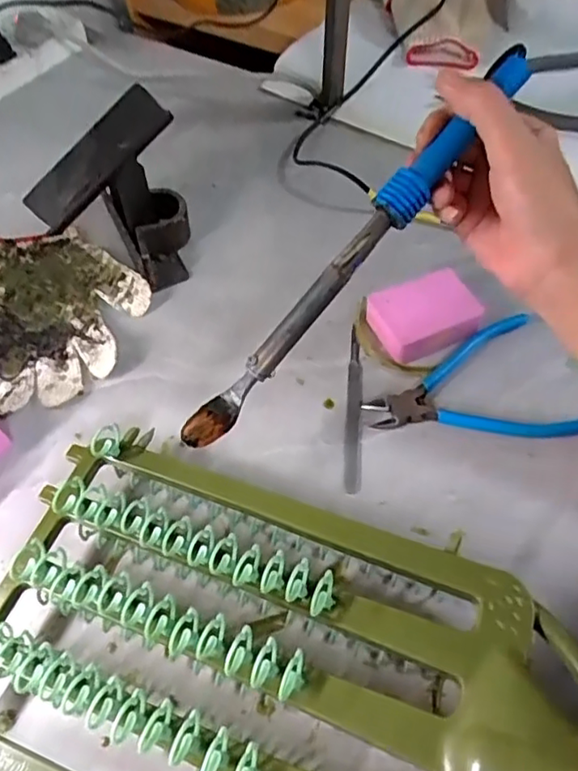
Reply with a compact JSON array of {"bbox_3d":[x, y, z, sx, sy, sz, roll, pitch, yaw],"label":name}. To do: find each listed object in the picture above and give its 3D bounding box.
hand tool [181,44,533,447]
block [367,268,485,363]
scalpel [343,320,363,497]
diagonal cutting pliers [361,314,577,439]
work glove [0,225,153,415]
[{"bbox_3d":[0.033,-0.071,0.341,0.277,0.024,0.024,-49,61,6],"label":"hand tool"},{"bbox_3d":[0.104,-0.054,0.456,0.074,0.029,0.059,-21,56,-10],"label":"block"},{"bbox_3d":[0.047,0.014,0.432,0.011,0.007,0.136,1,56,6],"label":"scalpel"},{"bbox_3d":[0.130,0.010,0.421,0.140,0.016,0.100,-19,56,-9],"label":"diagonal cutting pliers"},{"bbox_3d":[-0.193,-0.062,0.497,0.144,0.017,0.188,-3,55,3],"label":"work glove"}]

